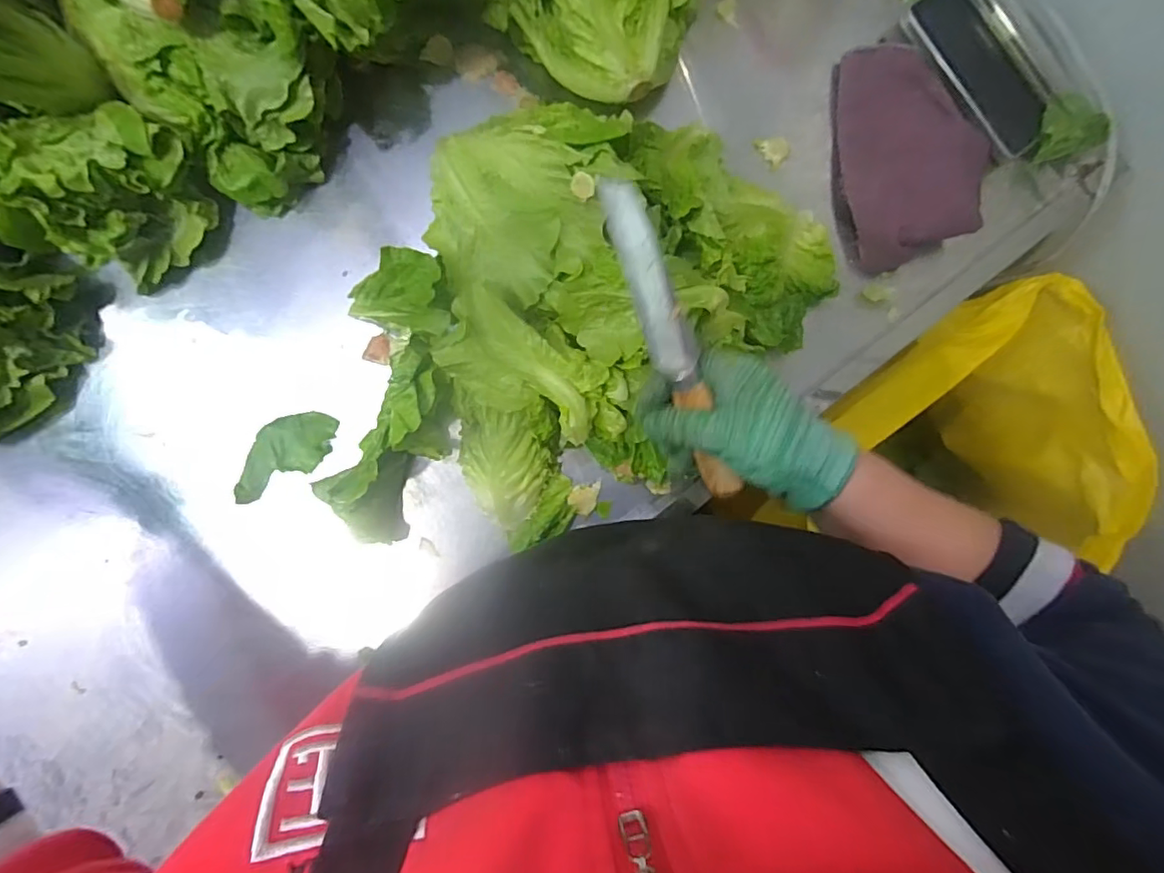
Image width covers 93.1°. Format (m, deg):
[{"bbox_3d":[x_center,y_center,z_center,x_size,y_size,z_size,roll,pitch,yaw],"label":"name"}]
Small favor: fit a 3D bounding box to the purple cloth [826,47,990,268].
[{"bbox_3d":[0.281,-0.244,0.468,0.119,0.040,0.192,-8,89,-5],"label":"purple cloth"}]

